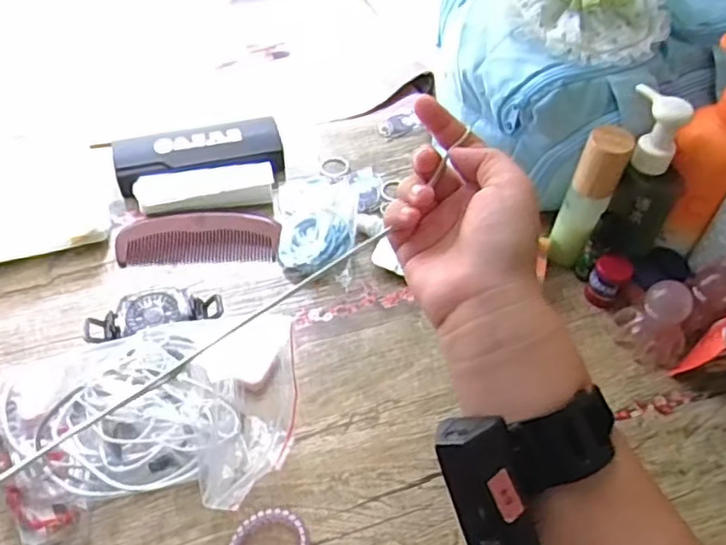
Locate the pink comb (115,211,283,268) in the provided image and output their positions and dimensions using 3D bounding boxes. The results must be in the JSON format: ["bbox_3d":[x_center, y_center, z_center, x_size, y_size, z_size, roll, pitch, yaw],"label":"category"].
[{"bbox_3d":[-0.147,-0.034,0.581,0.141,0.010,0.058,-2,51,-5],"label":"pink comb"}]

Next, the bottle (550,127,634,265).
[{"bbox_3d":[0.183,-0.058,0.527,0.032,0.131,0.028,20,53,13],"label":"bottle"}]

